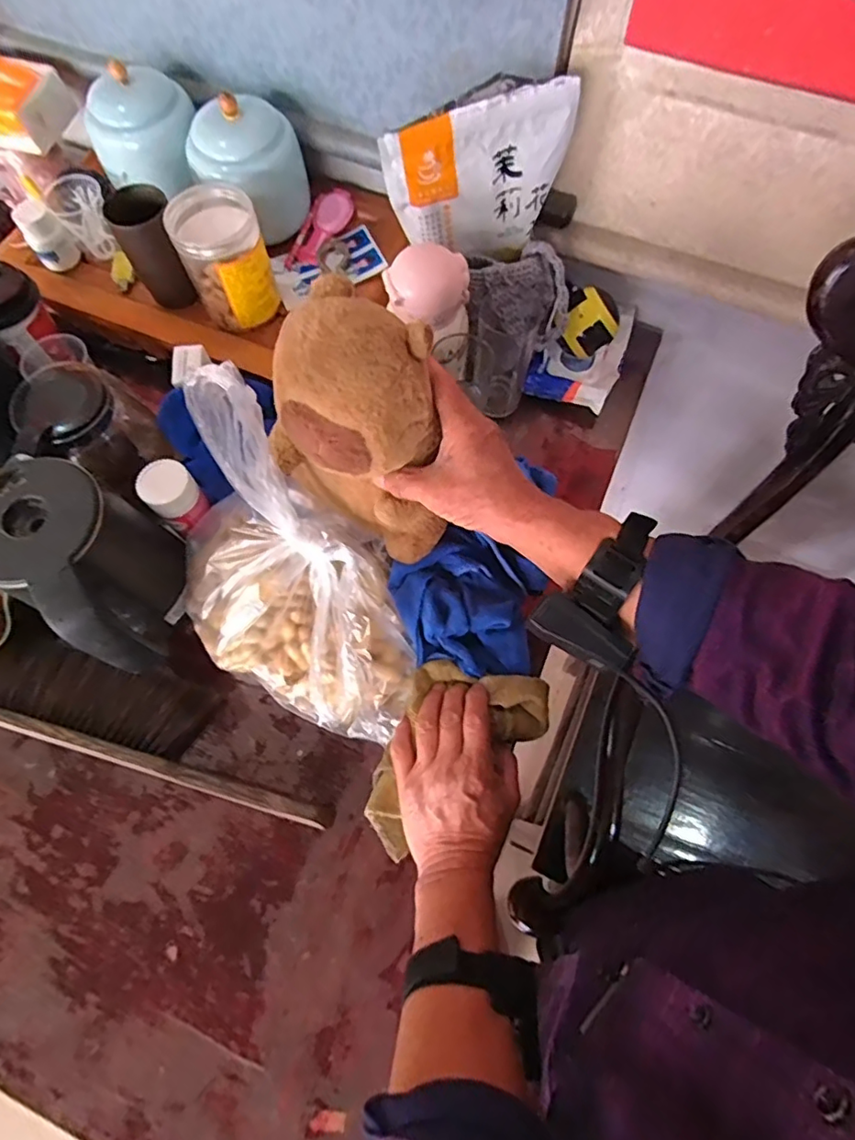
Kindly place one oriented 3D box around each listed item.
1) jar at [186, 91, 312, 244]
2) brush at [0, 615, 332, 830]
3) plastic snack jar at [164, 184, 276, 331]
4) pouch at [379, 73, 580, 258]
[{"bbox_3d":[-0.192,-0.437,0.603,0.088,0.113,0.087,0,70,1],"label":"jar"},{"bbox_3d":[-0.252,0.141,0.516,0.353,0.034,0.091,18,71,7],"label":"brush"},{"bbox_3d":[-0.206,-0.319,0.573,0.082,0.100,0.079,0,70,1],"label":"plastic snack jar"},{"bbox_3d":[0.048,-0.356,0.510,0.167,0.119,0.032,-13,70,-4],"label":"pouch"}]

